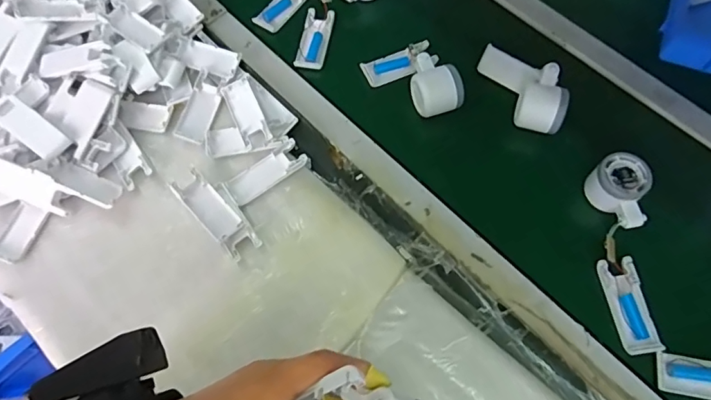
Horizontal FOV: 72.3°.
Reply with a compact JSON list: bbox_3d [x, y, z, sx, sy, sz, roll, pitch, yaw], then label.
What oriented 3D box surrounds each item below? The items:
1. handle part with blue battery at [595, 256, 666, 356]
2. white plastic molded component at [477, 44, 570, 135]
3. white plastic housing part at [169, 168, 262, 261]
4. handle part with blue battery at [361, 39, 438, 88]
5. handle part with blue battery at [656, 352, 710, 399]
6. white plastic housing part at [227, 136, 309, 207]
[{"bbox_3d":[0.308,0.118,0.546,0.043,0.013,0.105,-8,66,-3],"label":"handle part with blue battery"},{"bbox_3d":[0.222,-0.149,0.644,0.063,0.062,0.145,-22,67,-9],"label":"white plastic molded component"},{"bbox_3d":[-0.164,0.015,0.586,0.047,0.020,0.123,-42,72,-16],"label":"white plastic housing part"},{"bbox_3d":[0.063,-0.191,0.688,0.103,0.018,0.041,-21,67,-8],"label":"handle part with blue battery"},{"bbox_3d":[0.373,0.190,0.514,0.102,0.010,0.041,9,66,5],"label":"handle part with blue battery"},{"bbox_3d":[-0.111,-0.034,0.612,0.101,0.010,0.040,-35,70,-14],"label":"white plastic housing part"}]

